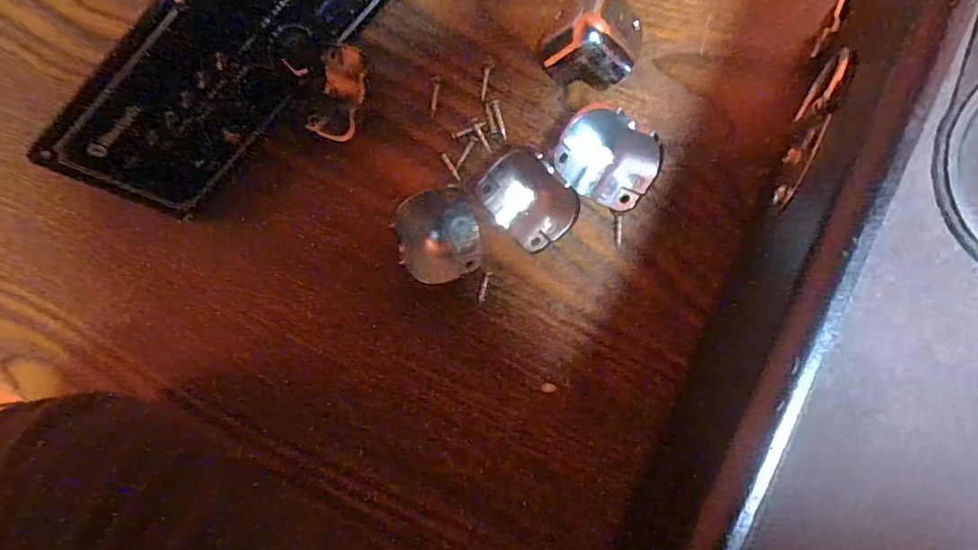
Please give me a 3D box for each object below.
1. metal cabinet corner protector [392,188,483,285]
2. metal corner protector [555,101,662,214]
[{"bbox_3d":[-0.019,-0.016,0.215,0.028,0.019,0.035,-11,84,10],"label":"metal cabinet corner protector"},{"bbox_3d":[0.043,-0.042,0.205,0.034,0.021,0.026,31,92,12],"label":"metal corner protector"}]

